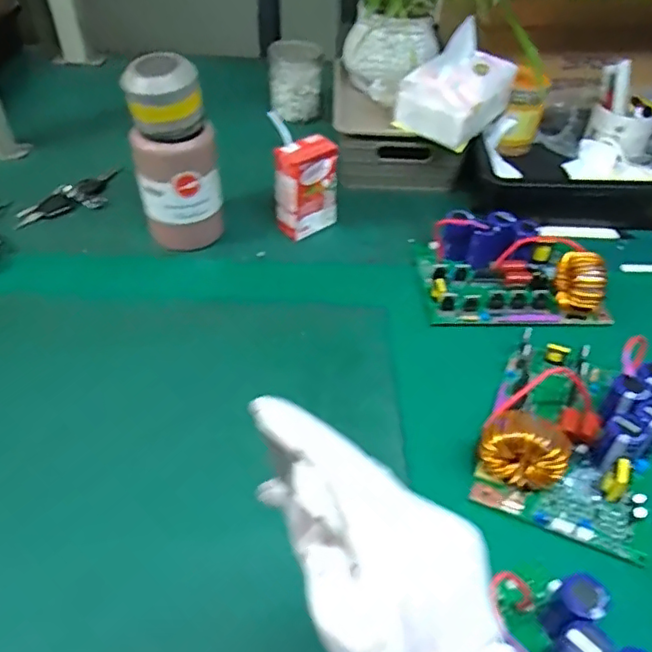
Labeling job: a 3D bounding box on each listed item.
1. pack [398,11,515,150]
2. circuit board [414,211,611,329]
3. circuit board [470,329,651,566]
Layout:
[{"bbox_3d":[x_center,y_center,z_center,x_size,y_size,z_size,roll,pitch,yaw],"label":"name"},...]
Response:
[{"bbox_3d":[0.165,-0.308,0.736,0.104,0.103,0.141,26,49,23],"label":"pack"},{"bbox_3d":[0.206,-0.070,0.653,0.196,0.056,0.142,-2,46,-2],"label":"circuit board"},{"bbox_3d":[0.214,0.082,0.499,0.143,0.059,0.188,22,50,20],"label":"circuit board"}]

